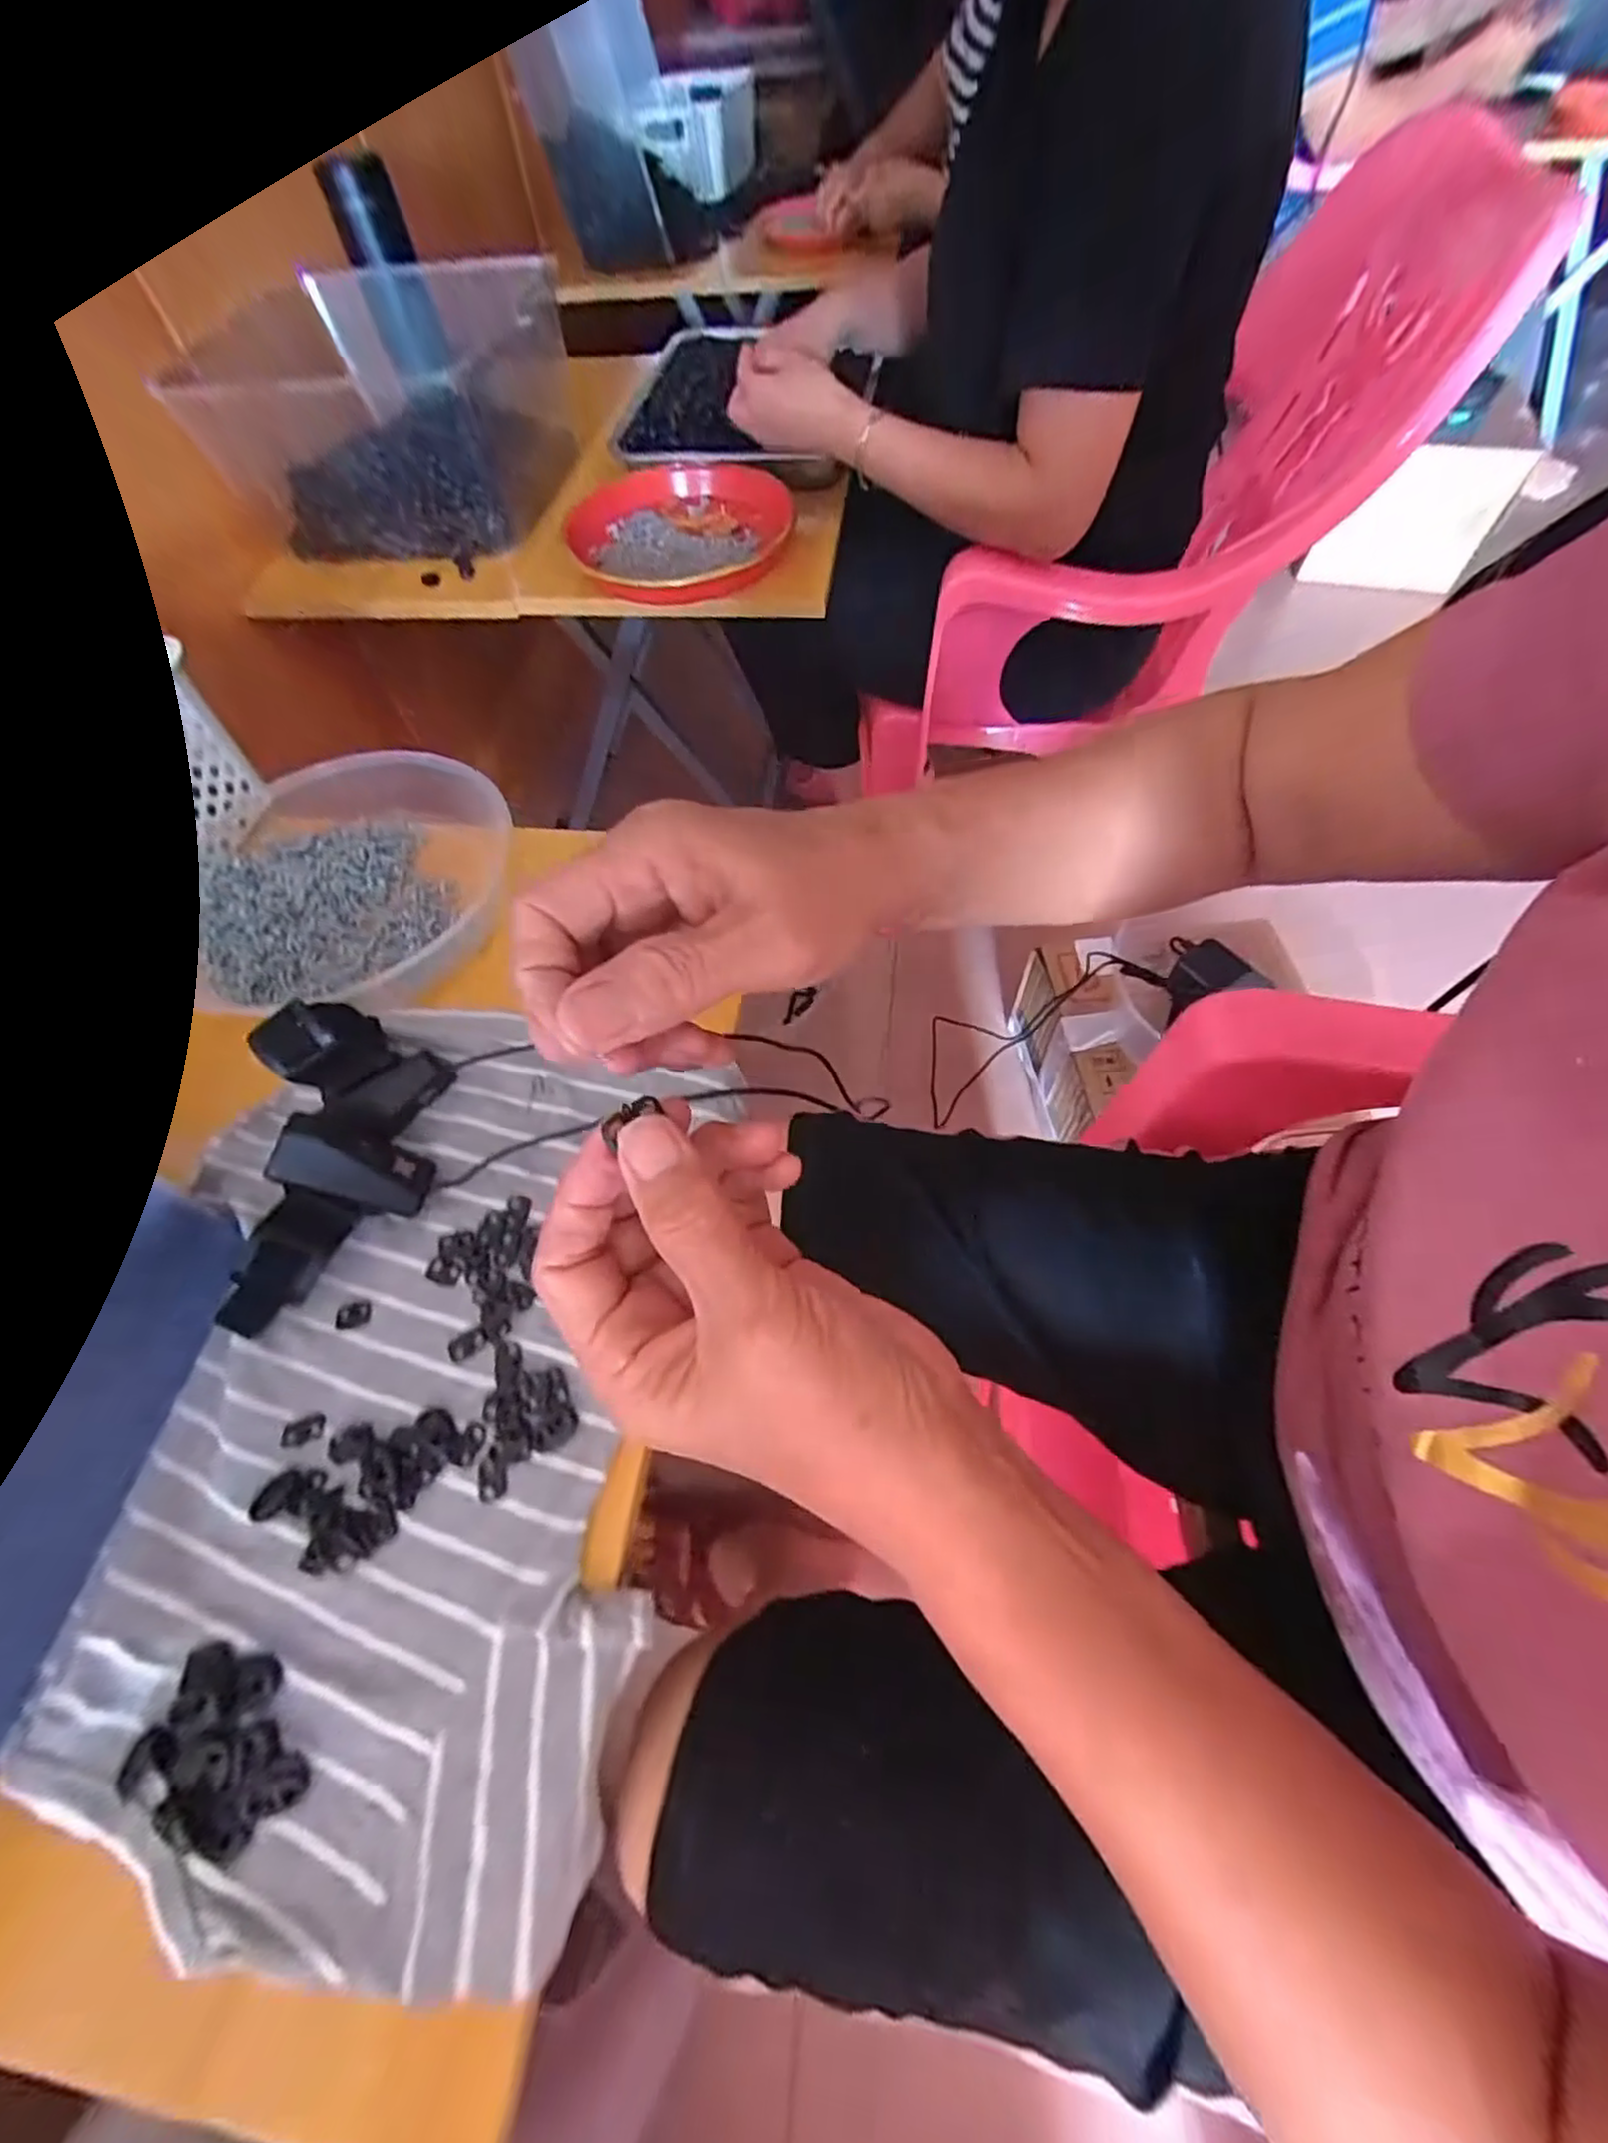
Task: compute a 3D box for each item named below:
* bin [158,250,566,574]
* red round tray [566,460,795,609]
[{"bbox_3d":[-0.419,-0.692,0.735,0.317,0.130,0.349,-5,61,1],"label":"bin"},{"bbox_3d":[-0.122,-0.512,0.683,0.209,0.036,0.205,4,62,6],"label":"red round tray"}]

